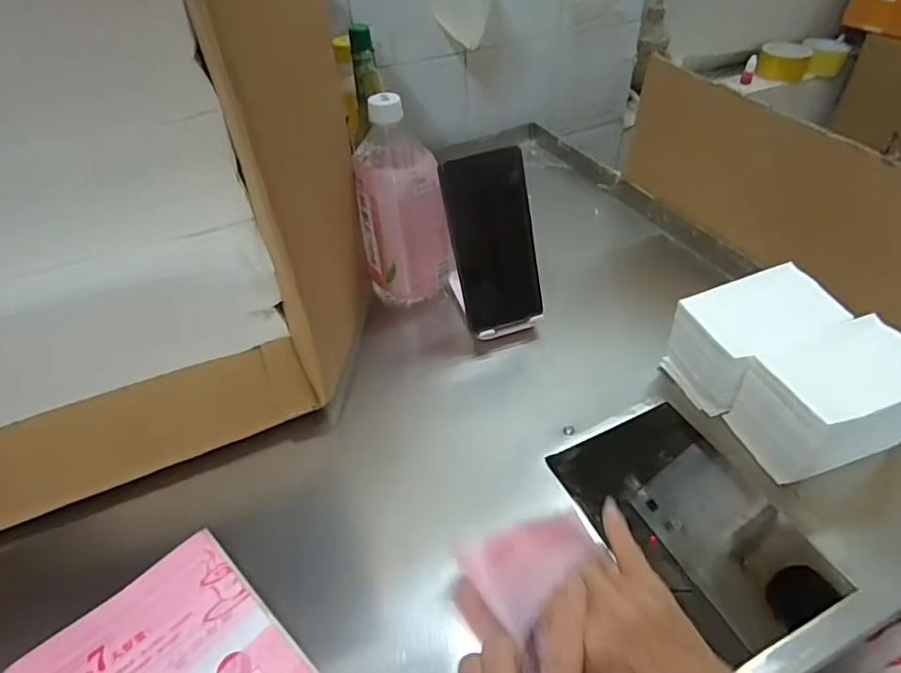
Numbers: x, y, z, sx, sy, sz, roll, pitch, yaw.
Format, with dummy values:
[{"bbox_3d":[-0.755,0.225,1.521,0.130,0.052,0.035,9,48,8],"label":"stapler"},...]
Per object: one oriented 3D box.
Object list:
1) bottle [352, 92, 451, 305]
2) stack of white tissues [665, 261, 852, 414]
[{"bbox_3d":[-0.049,-0.125,0.524,0.074,0.192,0.066,-26,47,-22],"label":"bottle"},{"bbox_3d":[0.241,0.008,0.426,0.105,0.090,0.079,-14,44,-10],"label":"stack of white tissues"}]

